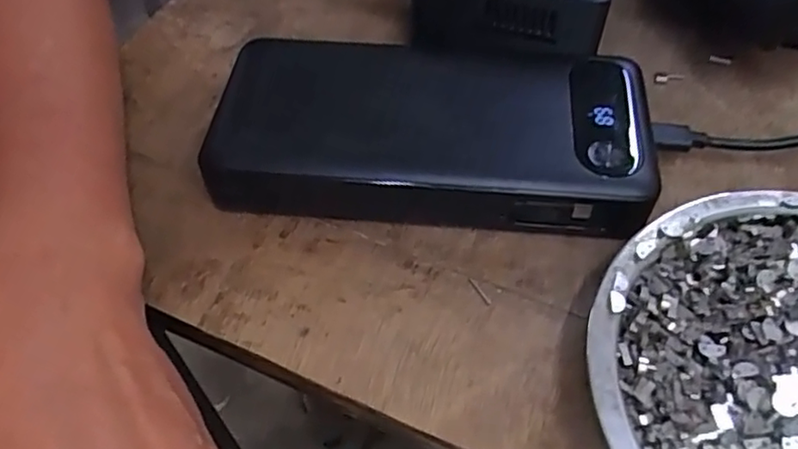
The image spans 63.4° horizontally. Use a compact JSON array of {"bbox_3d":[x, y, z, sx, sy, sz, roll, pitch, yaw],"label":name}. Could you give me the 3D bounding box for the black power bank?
[{"bbox_3d":[0.009,-0.035,0.239,0.152,0.029,0.071,6,53,5],"label":"black power bank"}]

